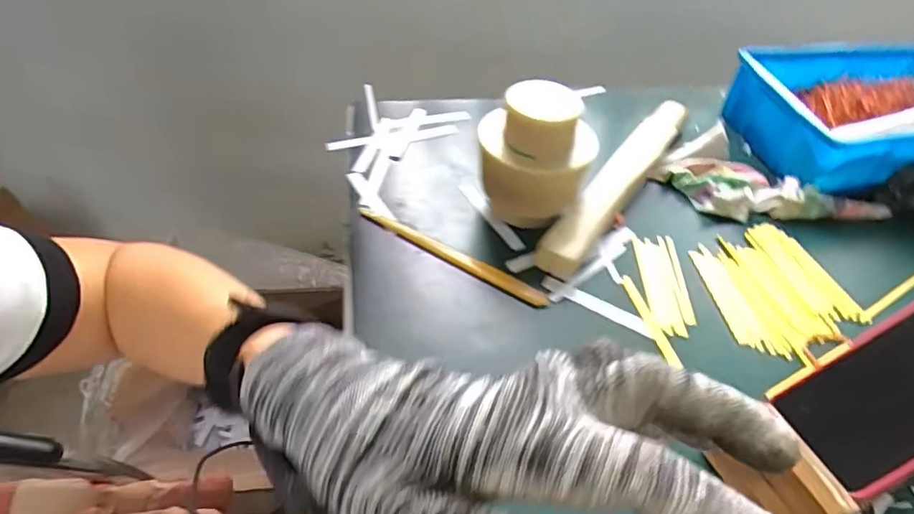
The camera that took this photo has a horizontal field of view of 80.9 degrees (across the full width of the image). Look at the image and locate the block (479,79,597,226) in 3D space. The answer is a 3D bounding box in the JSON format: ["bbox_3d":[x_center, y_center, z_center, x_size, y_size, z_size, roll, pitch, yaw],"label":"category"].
[{"bbox_3d":[0.076,-0.101,0.544,0.104,0.120,0.101,1,47,-2],"label":"block"}]

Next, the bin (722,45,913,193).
[{"bbox_3d":[0.513,-0.185,0.680,0.306,0.102,0.219,-6,48,-9],"label":"bin"}]

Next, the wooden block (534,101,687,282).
[{"bbox_3d":[0.189,-0.092,0.607,0.040,0.033,0.329,29,52,22],"label":"wooden block"}]

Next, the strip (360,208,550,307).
[{"bbox_3d":[-0.006,-0.005,0.526,0.206,0.006,0.016,24,50,19],"label":"strip"}]

